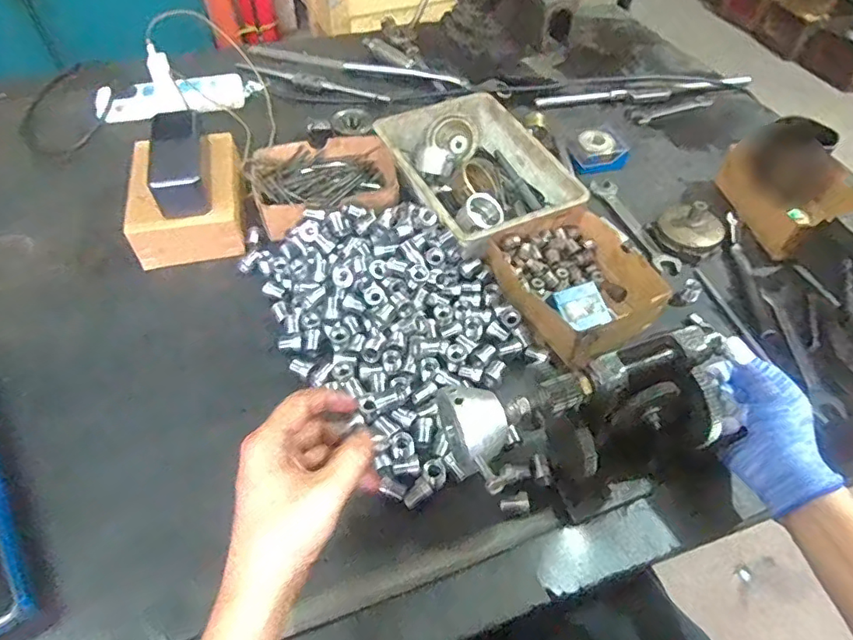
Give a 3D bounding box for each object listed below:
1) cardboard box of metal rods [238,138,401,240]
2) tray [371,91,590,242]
[{"bbox_3d":[-0.126,-0.175,0.691,0.180,0.040,0.143,-15,54,-13],"label":"cardboard box of metal rods"},{"bbox_3d":[0.059,-0.182,0.687,0.168,0.060,0.234,-21,55,-18],"label":"tray"}]

